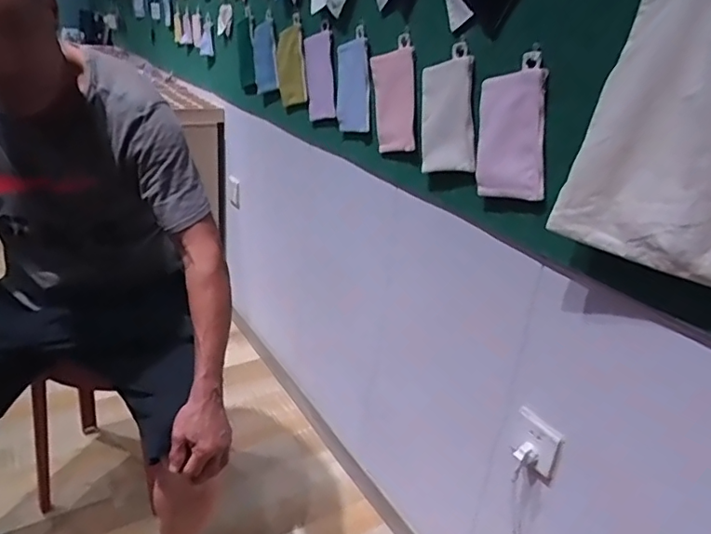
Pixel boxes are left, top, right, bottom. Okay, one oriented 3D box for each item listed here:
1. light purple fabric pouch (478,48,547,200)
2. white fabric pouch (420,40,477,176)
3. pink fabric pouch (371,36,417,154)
[{"bbox_3d":[0.239,-0.211,0.850,0.017,0.205,0.132,-6,10,-31],"label":"light purple fabric pouch"},{"bbox_3d":[0.162,-0.271,0.957,0.008,0.204,0.140,-7,8,-32],"label":"white fabric pouch"},{"bbox_3d":[0.074,-0.333,1.076,0.009,0.209,0.128,-7,9,-34],"label":"pink fabric pouch"}]

